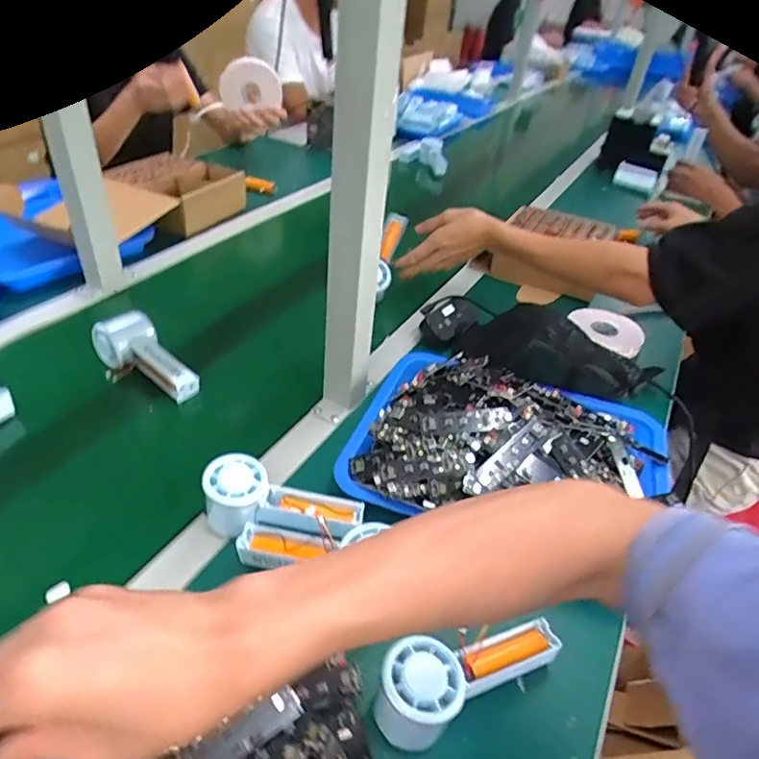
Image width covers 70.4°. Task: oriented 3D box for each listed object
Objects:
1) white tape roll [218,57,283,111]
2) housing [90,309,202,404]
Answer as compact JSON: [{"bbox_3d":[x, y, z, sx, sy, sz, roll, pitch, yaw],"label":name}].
[{"bbox_3d":[-0.287,-0.643,1.202,0.134,0.134,0.044,13,39,8],"label":"white tape roll"},{"bbox_3d":[-0.287,-0.022,0.675,0.149,0.056,0.070,36,45,12],"label":"housing"}]

